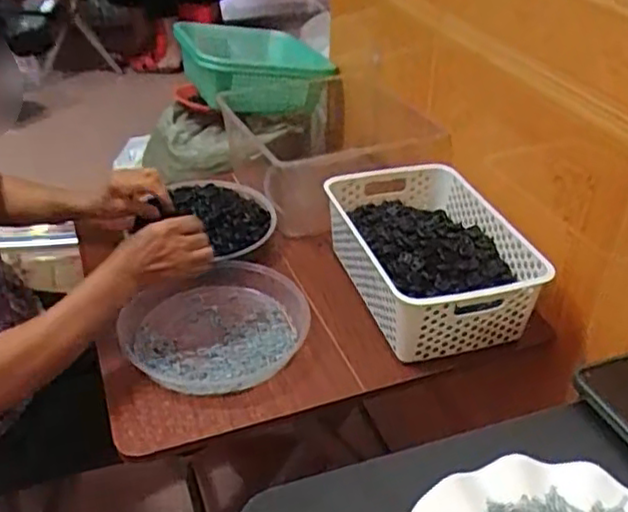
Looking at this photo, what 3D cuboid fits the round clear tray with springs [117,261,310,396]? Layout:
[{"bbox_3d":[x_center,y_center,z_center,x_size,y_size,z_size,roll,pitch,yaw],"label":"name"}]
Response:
[{"bbox_3d":[-0.120,0.090,0.871,0.235,0.031,0.202,-13,37,-19],"label":"round clear tray with springs"}]

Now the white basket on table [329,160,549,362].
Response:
[{"bbox_3d":[0.159,-0.006,0.929,0.212,0.099,0.309,-9,36,-13],"label":"white basket on table"}]

